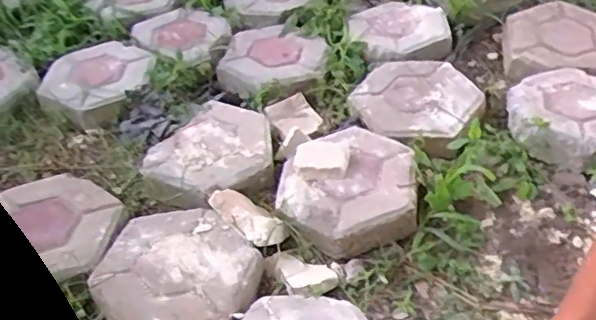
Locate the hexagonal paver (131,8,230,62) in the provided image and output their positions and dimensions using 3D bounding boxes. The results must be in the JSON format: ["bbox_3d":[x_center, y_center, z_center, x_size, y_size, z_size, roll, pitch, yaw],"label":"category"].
[{"bbox_3d":[-0.217,-0.245,1.149,0.159,0.021,0.150,30,53,23],"label":"hexagonal paver"}]

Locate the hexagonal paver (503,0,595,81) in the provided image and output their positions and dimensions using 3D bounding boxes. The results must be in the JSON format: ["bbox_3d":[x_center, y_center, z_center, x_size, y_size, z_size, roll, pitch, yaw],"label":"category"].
[{"bbox_3d":[0.477,-0.223,1.088,0.208,0.044,0.203,4,47,2],"label":"hexagonal paver"}]

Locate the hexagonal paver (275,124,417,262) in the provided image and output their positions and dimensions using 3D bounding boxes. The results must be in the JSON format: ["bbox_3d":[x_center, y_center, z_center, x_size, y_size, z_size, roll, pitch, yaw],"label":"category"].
[{"bbox_3d":[0.069,0.035,0.888,0.193,0.052,0.211,1,47,-1],"label":"hexagonal paver"}]

